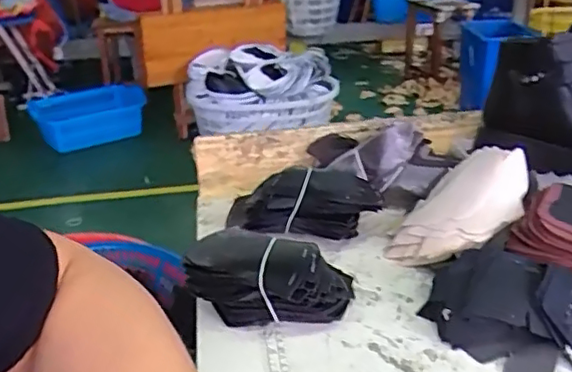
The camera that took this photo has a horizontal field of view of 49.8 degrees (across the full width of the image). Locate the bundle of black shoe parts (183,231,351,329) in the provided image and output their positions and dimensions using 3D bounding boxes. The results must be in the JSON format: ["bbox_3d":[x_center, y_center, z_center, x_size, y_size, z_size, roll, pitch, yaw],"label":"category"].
[{"bbox_3d":[-0.015,0.087,0.576,0.154,0.066,0.092,6,28,17],"label":"bundle of black shoe parts"}]

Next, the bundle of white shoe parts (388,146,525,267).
[{"bbox_3d":[0.185,0.028,0.649,0.161,0.050,0.115,-52,32,-16],"label":"bundle of white shoe parts"}]

